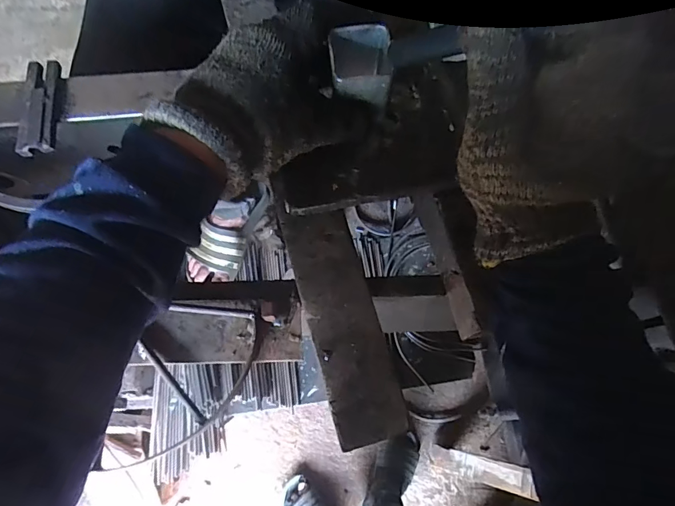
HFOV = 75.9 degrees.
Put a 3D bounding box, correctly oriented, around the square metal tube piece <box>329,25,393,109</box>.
[{"bbox_3d":[0.017,-0.133,0.308,0.043,0.028,0.050,-5,71,-2],"label":"square metal tube piece"}]

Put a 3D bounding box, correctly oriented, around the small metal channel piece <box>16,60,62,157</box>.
[{"bbox_3d":[-0.277,-0.135,0.402,0.027,0.011,0.099,-5,71,-2],"label":"small metal channel piece"}]

